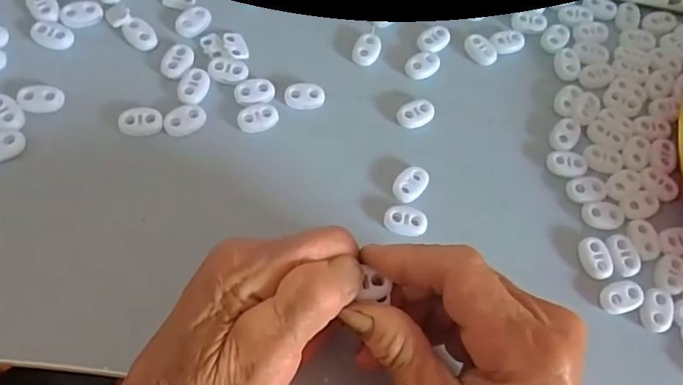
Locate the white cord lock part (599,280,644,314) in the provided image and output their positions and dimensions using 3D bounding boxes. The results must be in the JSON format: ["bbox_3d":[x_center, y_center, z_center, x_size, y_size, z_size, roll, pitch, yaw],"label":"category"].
[{"bbox_3d":[0.143,0.052,0.270,0.023,0.004,0.015,-14,69,-12],"label":"white cord lock part"}]

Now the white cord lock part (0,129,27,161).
[{"bbox_3d":[-0.166,-0.023,0.261,0.021,0.005,0.015,-15,70,-12],"label":"white cord lock part"}]

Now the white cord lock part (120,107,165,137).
[{"bbox_3d":[-0.104,-0.037,0.279,0.021,0.005,0.015,-8,68,-10],"label":"white cord lock part"}]

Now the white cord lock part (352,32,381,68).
[{"bbox_3d":[0.015,-0.085,0.318,0.014,0.006,0.023,24,67,4],"label":"white cord lock part"}]

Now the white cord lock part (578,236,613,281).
[{"bbox_3d":[0.132,0.034,0.278,0.015,0.004,0.022,-5,68,-8],"label":"white cord lock part"}]

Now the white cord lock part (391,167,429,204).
[{"bbox_3d":[0.037,-0.005,0.286,0.014,0.004,0.022,43,69,12],"label":"white cord lock part"}]

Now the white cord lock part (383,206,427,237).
[{"bbox_3d":[0.033,0.014,0.277,0.022,0.004,0.014,8,66,-3],"label":"white cord lock part"}]

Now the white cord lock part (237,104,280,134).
[{"bbox_3d":[-0.045,-0.041,0.289,0.022,0.004,0.014,-19,70,-14],"label":"white cord lock part"}]

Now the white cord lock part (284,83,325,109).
[{"bbox_3d":[-0.020,-0.054,0.299,0.022,0.006,0.014,0,67,-6],"label":"white cord lock part"}]

